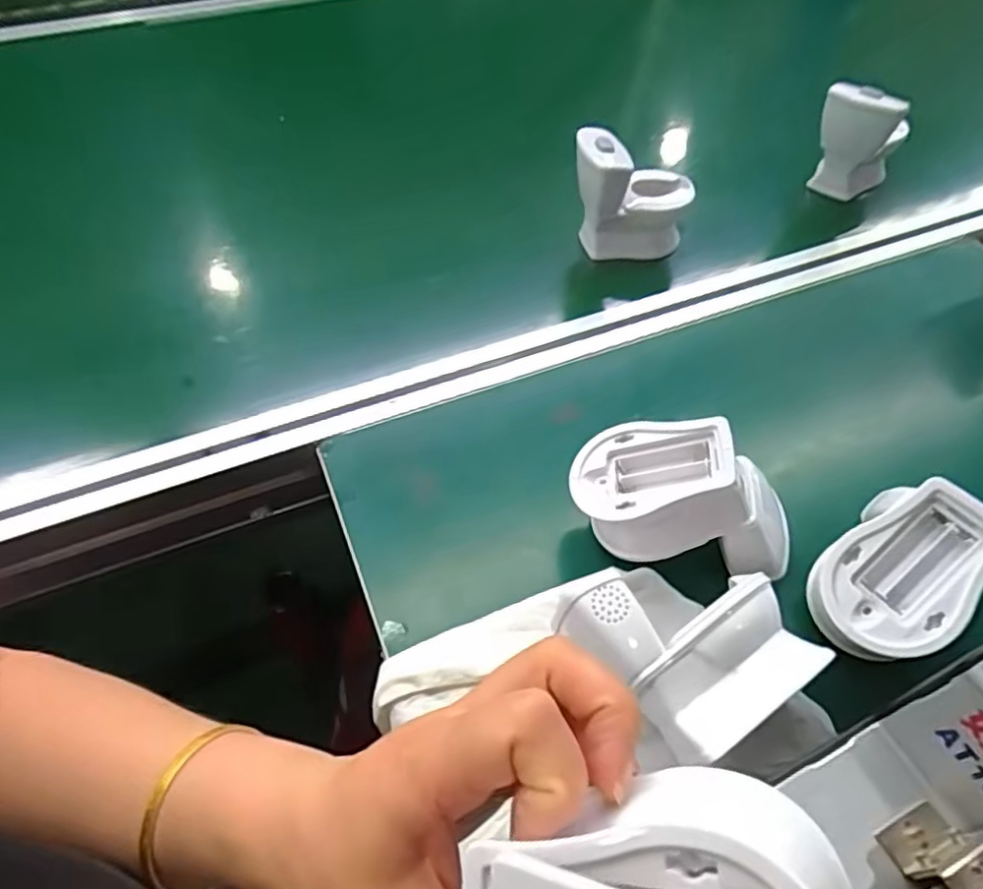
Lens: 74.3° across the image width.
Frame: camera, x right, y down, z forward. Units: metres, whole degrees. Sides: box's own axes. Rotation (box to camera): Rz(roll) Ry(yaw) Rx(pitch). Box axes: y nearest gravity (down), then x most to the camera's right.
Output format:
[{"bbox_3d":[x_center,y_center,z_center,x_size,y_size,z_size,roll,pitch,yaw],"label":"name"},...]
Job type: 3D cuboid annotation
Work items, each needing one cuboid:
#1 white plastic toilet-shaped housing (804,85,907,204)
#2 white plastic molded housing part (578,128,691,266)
[{"bbox_3d":[0.350,-0.290,0.616,0.081,0.095,0.056,24,55,20],"label":"white plastic toilet-shaped housing"},{"bbox_3d":[0.119,-0.217,0.564,0.093,0.104,0.058,-16,52,-11],"label":"white plastic molded housing part"}]

